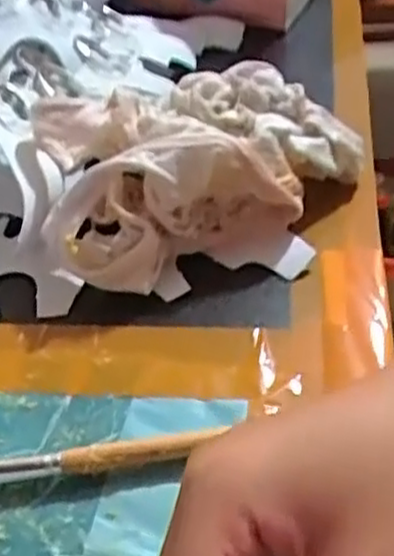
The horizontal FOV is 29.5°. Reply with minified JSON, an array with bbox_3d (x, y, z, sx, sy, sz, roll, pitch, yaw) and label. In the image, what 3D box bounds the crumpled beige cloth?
[{"bbox_3d":[0.001,-0.062,0.395,0.173,0.066,0.091,-18,48,-11],"label":"crumpled beige cloth"}]

